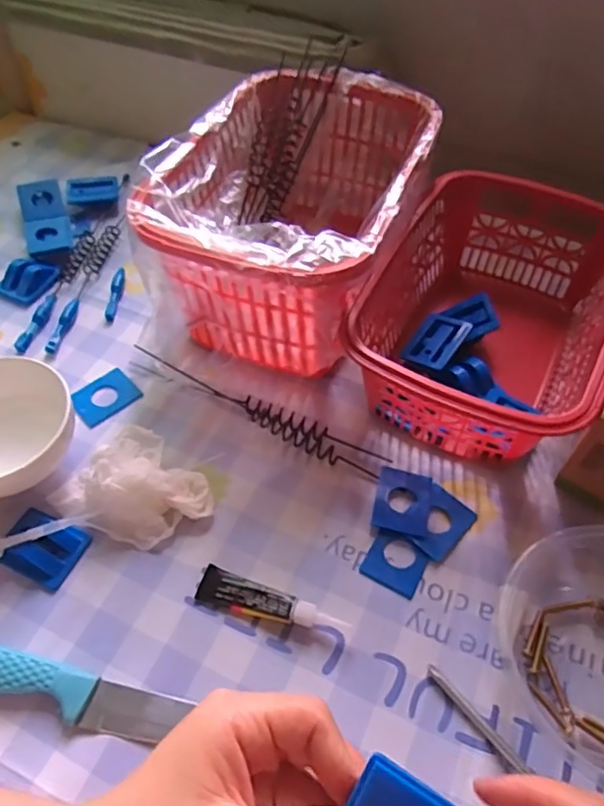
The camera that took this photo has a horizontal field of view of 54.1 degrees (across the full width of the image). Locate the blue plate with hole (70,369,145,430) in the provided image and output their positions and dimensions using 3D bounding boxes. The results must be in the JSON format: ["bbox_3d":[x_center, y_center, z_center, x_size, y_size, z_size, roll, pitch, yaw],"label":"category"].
[{"bbox_3d":[-0.132,-0.004,0.398,0.041,0.004,0.032,-37,61,-25],"label":"blue plate with hole"}]

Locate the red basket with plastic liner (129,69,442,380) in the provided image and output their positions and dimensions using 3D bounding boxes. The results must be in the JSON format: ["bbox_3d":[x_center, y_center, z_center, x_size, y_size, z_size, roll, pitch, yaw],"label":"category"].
[{"bbox_3d":[-0.003,-0.127,0.423,0.151,0.117,0.225,21,55,15],"label":"red basket with plastic liner"}]

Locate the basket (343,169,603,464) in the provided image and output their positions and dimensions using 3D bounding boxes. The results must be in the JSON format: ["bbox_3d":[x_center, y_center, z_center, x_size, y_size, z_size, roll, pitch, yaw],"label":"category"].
[{"bbox_3d":[0.130,-0.061,0.397,0.142,0.079,0.201,23,56,16],"label":"basket"}]

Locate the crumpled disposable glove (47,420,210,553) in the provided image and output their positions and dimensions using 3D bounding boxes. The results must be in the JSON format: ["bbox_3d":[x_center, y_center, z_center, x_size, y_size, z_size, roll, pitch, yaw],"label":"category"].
[{"bbox_3d":[-0.098,0.049,0.342,0.077,0.032,0.065,31,59,22],"label":"crumpled disposable glove"}]

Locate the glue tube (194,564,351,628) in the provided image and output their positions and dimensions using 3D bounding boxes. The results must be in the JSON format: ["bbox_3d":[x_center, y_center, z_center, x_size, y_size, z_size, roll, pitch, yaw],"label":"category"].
[{"bbox_3d":[-0.017,0.106,0.313,0.079,0.012,0.019,15,54,11],"label":"glue tube"}]

